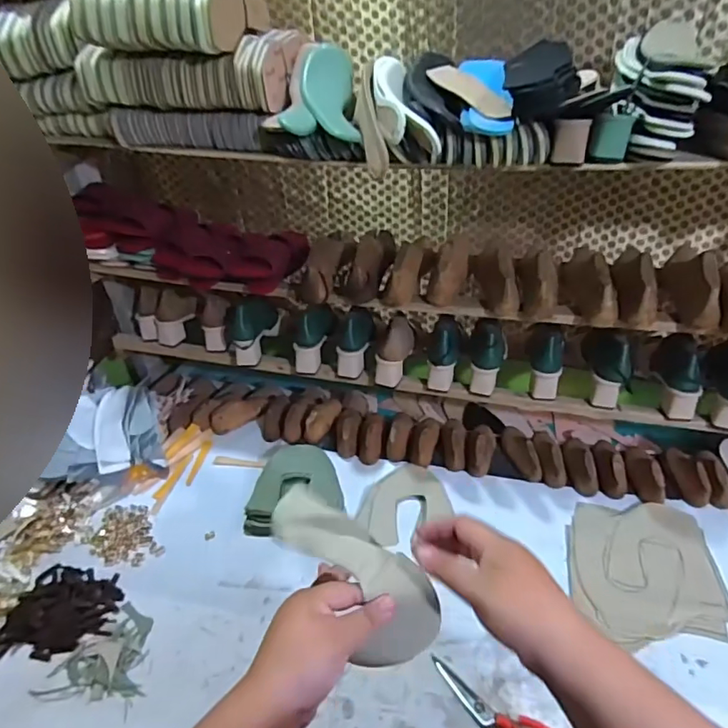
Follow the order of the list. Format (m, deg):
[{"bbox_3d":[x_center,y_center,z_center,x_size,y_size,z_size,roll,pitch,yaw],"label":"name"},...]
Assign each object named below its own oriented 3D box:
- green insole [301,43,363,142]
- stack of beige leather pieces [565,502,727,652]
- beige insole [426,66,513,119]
[{"bbox_3d":[-0.053,-0.430,0.812,0.083,0.028,0.237,-6,62,-4],"label":"green insole"},{"bbox_3d":[0.441,0.318,0.807,0.224,0.010,0.248,3,36,9],"label":"stack of beige leather pieces"},{"bbox_3d":[0.156,-0.399,0.747,0.046,0.010,0.185,-31,54,-6],"label":"beige insole"}]

